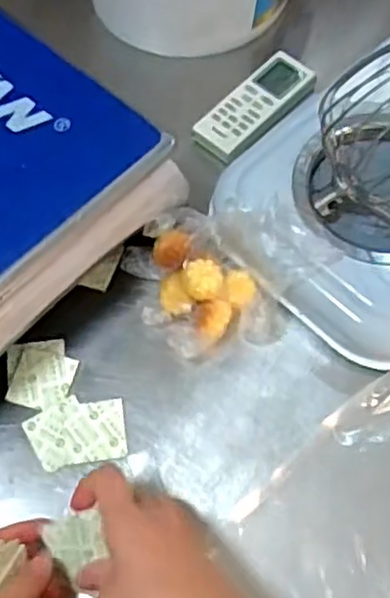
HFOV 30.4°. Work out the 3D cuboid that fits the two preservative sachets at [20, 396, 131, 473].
[{"bbox_3d":[-0.089,0.099,0.541,0.072,0.006,0.050,-10,64,-3],"label":"two preservative sachets"}]

